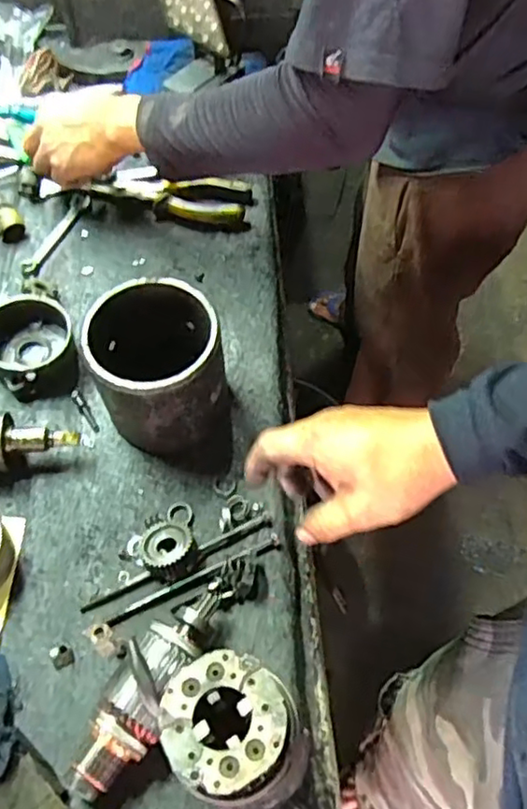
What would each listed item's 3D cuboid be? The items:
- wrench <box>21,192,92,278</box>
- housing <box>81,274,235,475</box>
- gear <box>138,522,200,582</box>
[{"bbox_3d":[-0.228,-0.188,0.716,0.021,0.009,0.131,17,60,13],"label":"wrench"},{"bbox_3d":[-0.089,-0.029,0.570,0.104,0.125,0.114,-15,58,-7],"label":"housing"},{"bbox_3d":[-0.077,0.116,0.525,0.042,0.020,0.045,-28,61,-15],"label":"gear"}]

